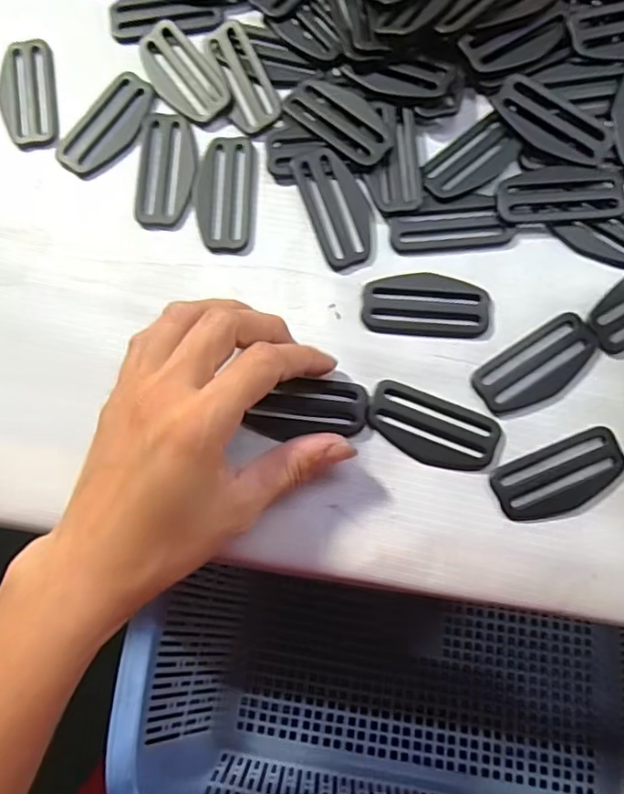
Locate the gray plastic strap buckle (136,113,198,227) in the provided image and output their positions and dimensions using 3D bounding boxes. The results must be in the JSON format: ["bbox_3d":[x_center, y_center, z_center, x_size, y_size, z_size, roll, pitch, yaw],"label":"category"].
[{"bbox_3d":[-0.073,-0.114,0.280,0.028,0.004,0.060,3,81,3],"label":"gray plastic strap buckle"}]

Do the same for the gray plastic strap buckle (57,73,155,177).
[{"bbox_3d":[-0.105,-0.139,0.287,0.031,0.004,0.059,40,84,8],"label":"gray plastic strap buckle"}]

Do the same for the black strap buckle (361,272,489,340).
[{"bbox_3d":[0.053,-0.044,0.263,0.057,0.004,0.030,4,81,3],"label":"black strap buckle"}]

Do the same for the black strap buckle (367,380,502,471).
[{"bbox_3d":[0.054,0.014,0.253,0.059,0.004,0.030,22,82,6],"label":"black strap buckle"}]

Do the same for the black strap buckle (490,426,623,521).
[{"bbox_3d":[0.110,0.035,0.247,0.059,0.004,0.030,-23,81,-2],"label":"black strap buckle"}]

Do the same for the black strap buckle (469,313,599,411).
[{"bbox_3d":[0.104,-0.014,0.256,0.059,0.004,0.028,-34,81,-3],"label":"black strap buckle"}]

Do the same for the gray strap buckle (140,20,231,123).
[{"bbox_3d":[-0.066,-0.166,0.288,0.027,0.004,0.061,-39,81,-4],"label":"gray strap buckle"}]

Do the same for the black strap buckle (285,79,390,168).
[{"bbox_3d":[0.015,-0.137,0.274,0.057,0.006,0.029,42,84,8],"label":"black strap buckle"}]

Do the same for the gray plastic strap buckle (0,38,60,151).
[{"bbox_3d":[-0.148,-0.159,0.293,0.029,0.004,0.062,-12,80,0],"label":"gray plastic strap buckle"}]

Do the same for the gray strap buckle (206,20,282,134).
[{"bbox_3d":[-0.035,-0.163,0.284,0.024,0.006,0.059,-23,81,-2],"label":"gray strap buckle"}]

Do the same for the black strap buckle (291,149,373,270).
[{"bbox_3d":[0.012,-0.092,0.270,0.028,0.006,0.058,-20,80,-1],"label":"black strap buckle"}]

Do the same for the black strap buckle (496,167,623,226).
[{"bbox_3d":[0.118,-0.097,0.268,0.059,0.005,0.026,-2,81,2],"label":"black strap buckle"}]

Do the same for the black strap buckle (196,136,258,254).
[{"bbox_3d":[-0.043,-0.101,0.277,0.028,0.004,0.061,4,81,3],"label":"black strap buckle"}]

